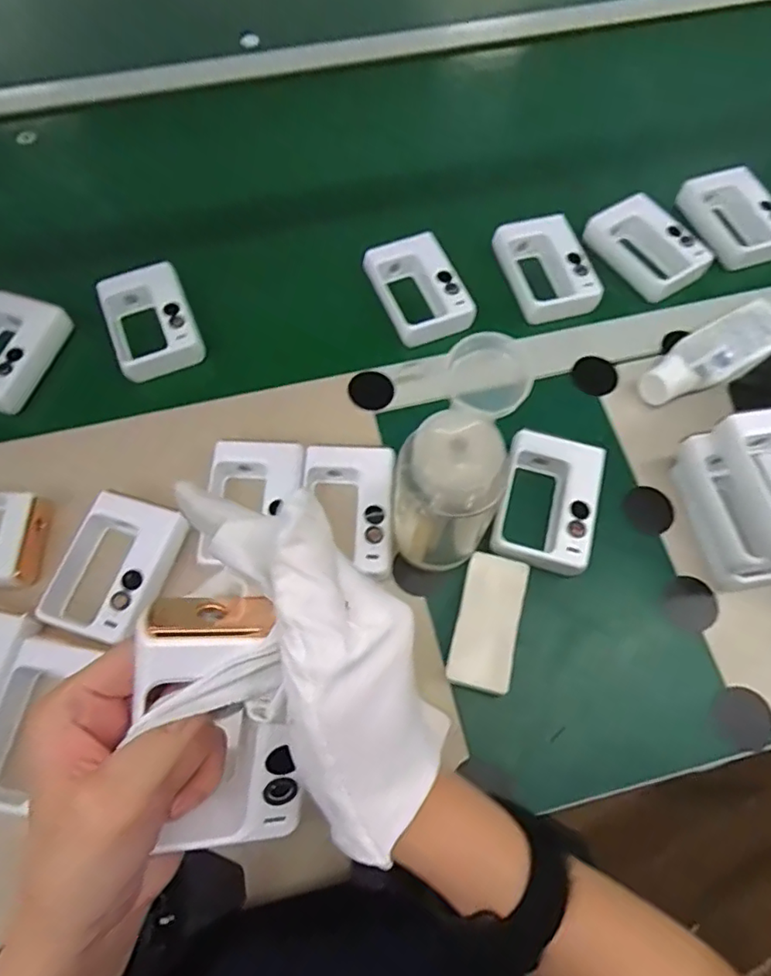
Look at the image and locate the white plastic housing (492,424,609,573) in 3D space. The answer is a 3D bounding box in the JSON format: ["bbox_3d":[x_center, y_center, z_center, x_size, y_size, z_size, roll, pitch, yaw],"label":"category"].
[{"bbox_3d":[0.117,0.012,0.412,0.066,0.033,0.095,14,67,8],"label":"white plastic housing"}]

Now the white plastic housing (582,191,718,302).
[{"bbox_3d":[0.237,-0.218,0.517,0.067,0.029,0.097,-34,69,-13],"label":"white plastic housing"}]

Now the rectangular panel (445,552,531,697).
[{"bbox_3d":[0.069,0.091,0.382,0.041,0.023,0.087,14,67,8],"label":"rectangular panel"}]

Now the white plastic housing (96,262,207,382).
[{"bbox_3d":[-0.201,-0.143,0.488,0.070,0.035,0.093,-23,67,-9],"label":"white plastic housing"}]

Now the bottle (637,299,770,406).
[{"bbox_3d":[0.276,-0.115,0.465,0.162,0.035,0.050,-32,69,-12],"label":"bottle"}]

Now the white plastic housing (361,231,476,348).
[{"bbox_3d":[0.030,-0.172,0.499,0.071,0.024,0.108,-22,67,-8],"label":"white plastic housing"}]

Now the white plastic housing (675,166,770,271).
[{"bbox_3d":[0.329,-0.253,0.531,0.068,0.028,0.100,-17,66,-6],"label":"white plastic housing"}]

